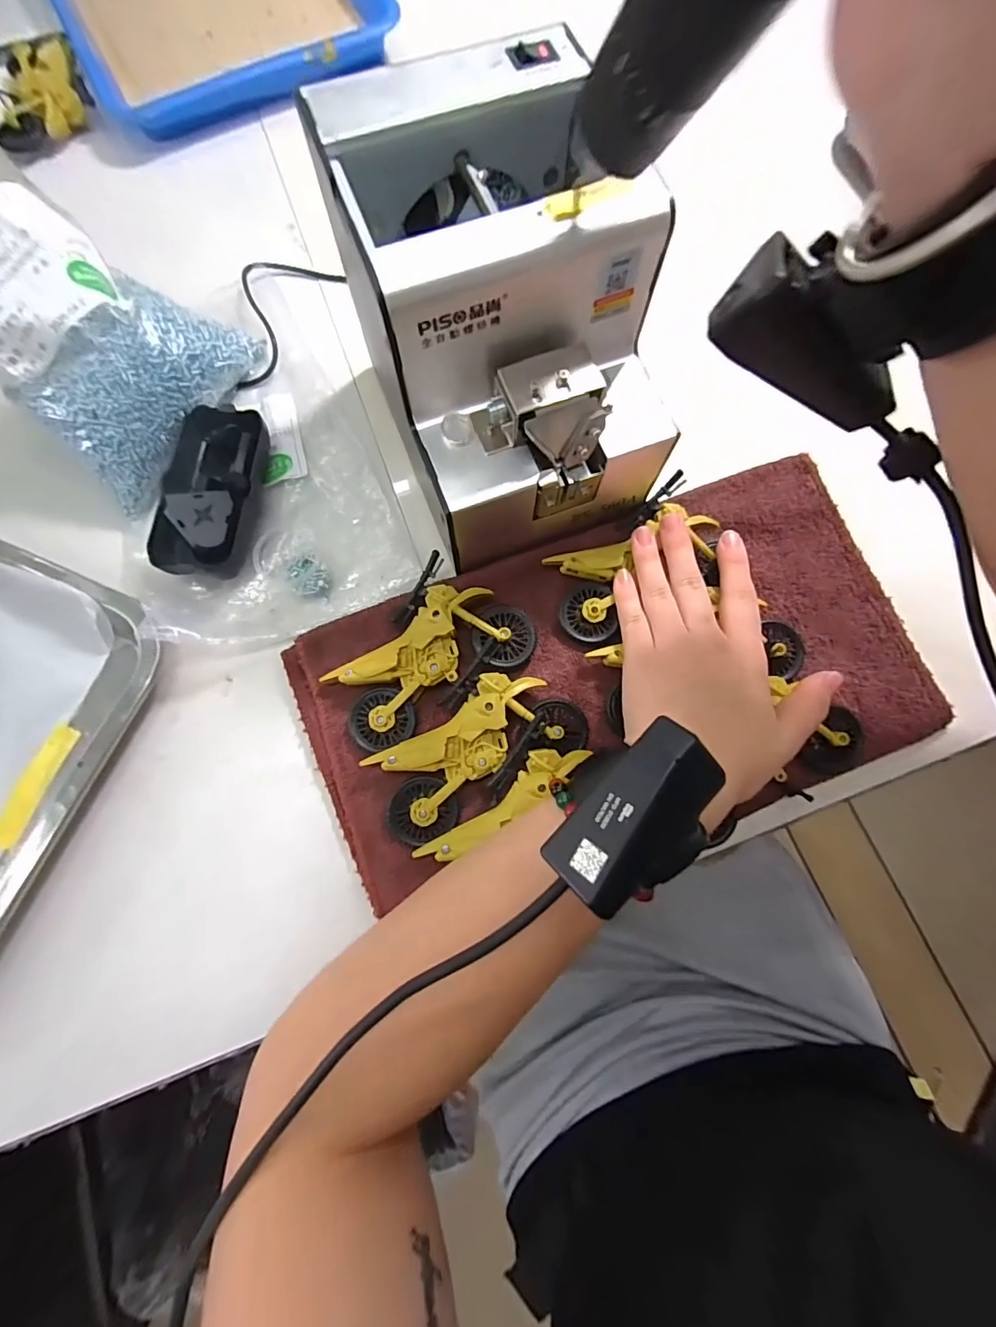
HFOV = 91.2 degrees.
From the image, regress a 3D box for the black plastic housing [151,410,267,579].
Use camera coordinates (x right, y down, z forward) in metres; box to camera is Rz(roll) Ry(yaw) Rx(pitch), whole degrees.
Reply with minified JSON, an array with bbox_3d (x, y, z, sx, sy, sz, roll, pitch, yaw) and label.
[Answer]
[{"bbox_3d":[-0.177,-0.106,0.305,0.053,0.026,0.104,5,77,0],"label":"black plastic housing"}]

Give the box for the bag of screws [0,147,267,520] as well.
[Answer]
[{"bbox_3d":[-0.273,-0.233,0.281,0.254,0.064,0.140,45,79,-14],"label":"bag of screws"}]

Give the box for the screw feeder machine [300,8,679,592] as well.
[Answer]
[{"bbox_3d":[0.005,-0.166,0.261,0.138,0.145,0.172,-19,78,-5],"label":"screw feeder machine"}]

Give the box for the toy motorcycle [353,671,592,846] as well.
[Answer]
[{"bbox_3d":[-0.012,0.046,0.270,0.112,0.023,0.060,-34,80,-8],"label":"toy motorcycle"}]

